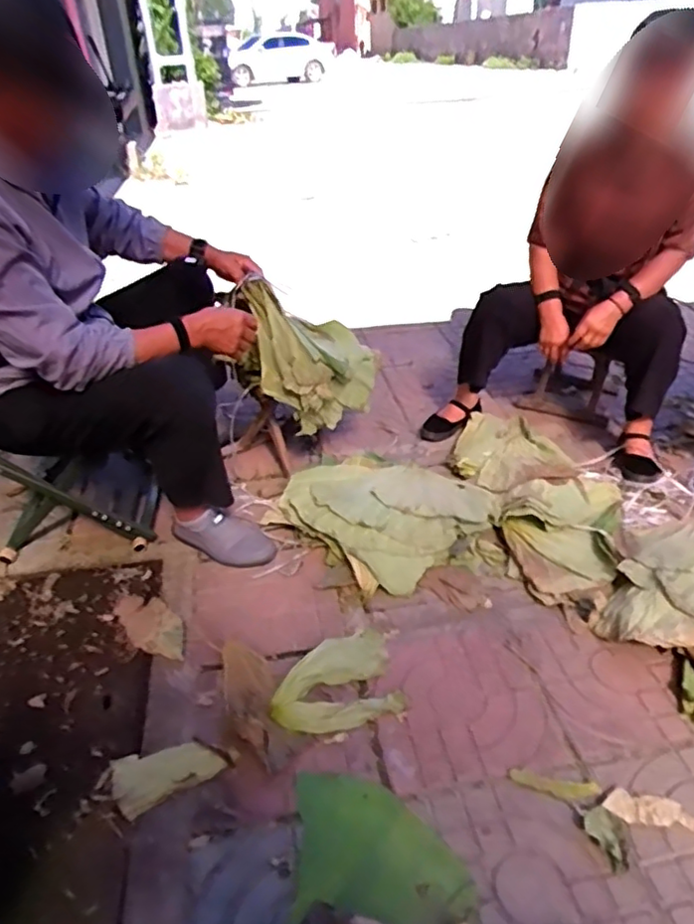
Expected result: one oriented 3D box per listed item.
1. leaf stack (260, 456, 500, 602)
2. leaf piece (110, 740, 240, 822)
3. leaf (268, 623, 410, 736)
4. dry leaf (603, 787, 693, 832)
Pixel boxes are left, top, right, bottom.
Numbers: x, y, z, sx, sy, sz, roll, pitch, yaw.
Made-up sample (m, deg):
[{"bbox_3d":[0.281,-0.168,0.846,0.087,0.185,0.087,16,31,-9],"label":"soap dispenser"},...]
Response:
[{"bbox_3d":[0.086,0.106,1.482,0.425,0.089,0.410,26,42,35],"label":"leaf stack"},{"bbox_3d":[-0.280,0.482,1.008,0.181,0.019,0.102,-18,37,-23],"label":"leaf piece"},{"bbox_3d":[-0.025,0.377,1.123,0.222,0.042,0.198,-8,34,-11],"label":"leaf"},{"bbox_3d":[0.447,0.508,0.925,0.137,0.015,0.047,3,34,7],"label":"dry leaf"}]

